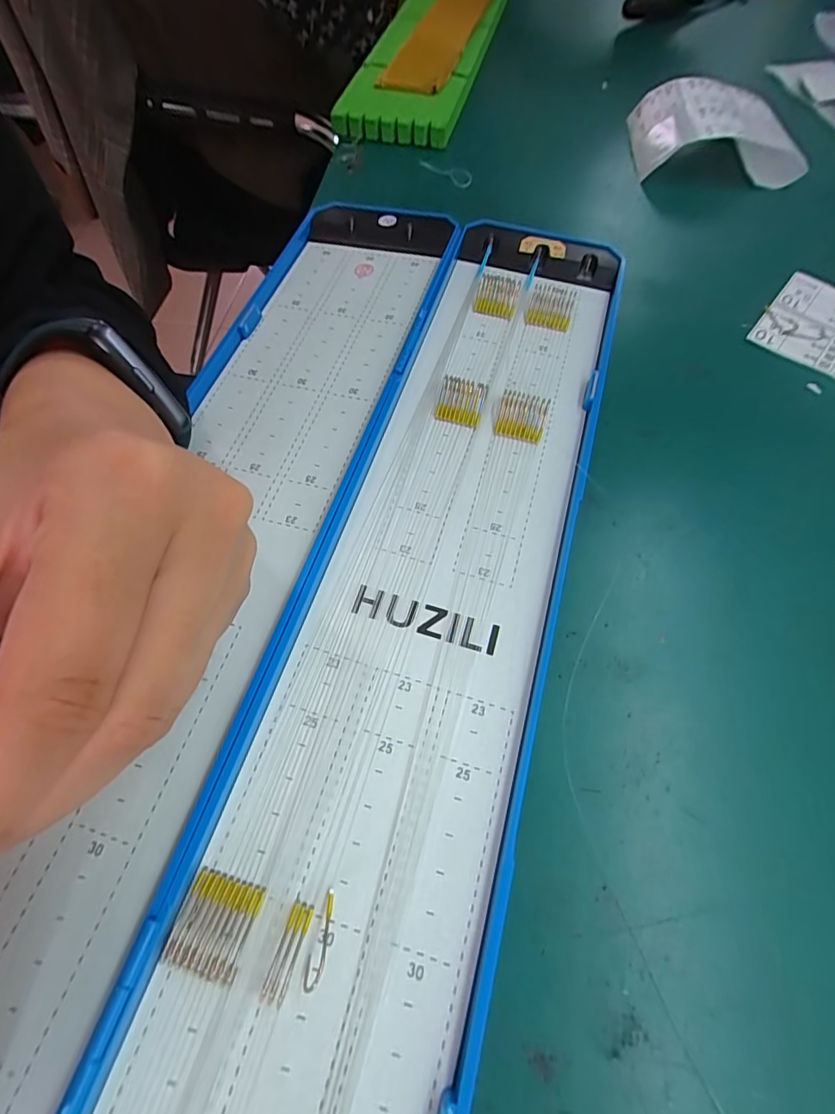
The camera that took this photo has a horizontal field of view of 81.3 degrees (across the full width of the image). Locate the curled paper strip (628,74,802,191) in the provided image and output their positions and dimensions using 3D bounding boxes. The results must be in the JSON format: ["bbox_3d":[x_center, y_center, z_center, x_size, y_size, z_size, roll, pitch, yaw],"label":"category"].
[{"bbox_3d":[0.185,-0.267,0.303,0.091,0.023,0.077,5,63,6],"label":"curled paper strip"}]

